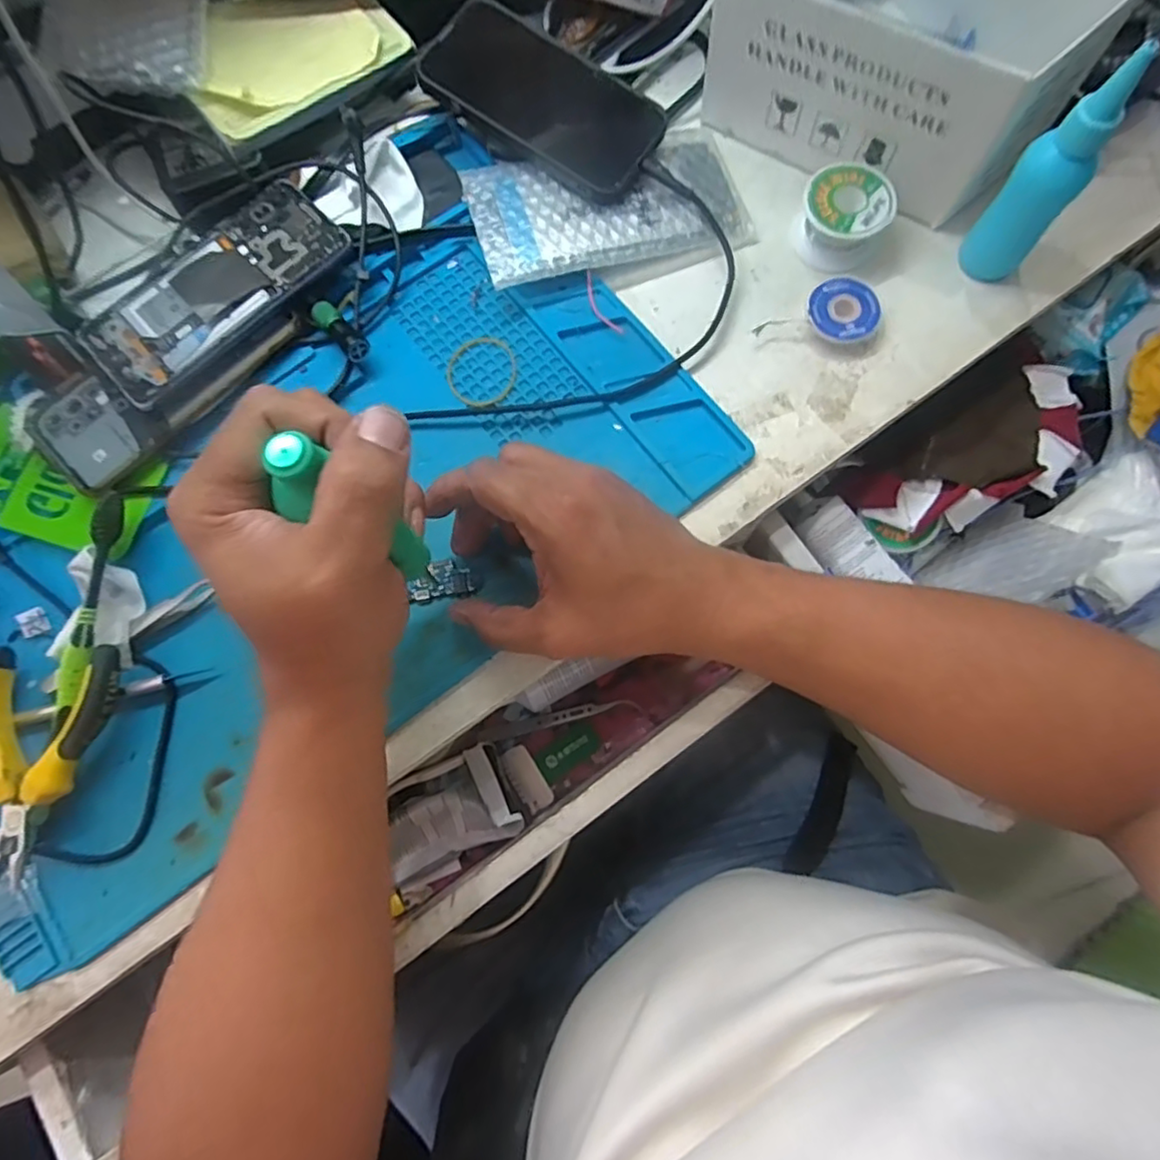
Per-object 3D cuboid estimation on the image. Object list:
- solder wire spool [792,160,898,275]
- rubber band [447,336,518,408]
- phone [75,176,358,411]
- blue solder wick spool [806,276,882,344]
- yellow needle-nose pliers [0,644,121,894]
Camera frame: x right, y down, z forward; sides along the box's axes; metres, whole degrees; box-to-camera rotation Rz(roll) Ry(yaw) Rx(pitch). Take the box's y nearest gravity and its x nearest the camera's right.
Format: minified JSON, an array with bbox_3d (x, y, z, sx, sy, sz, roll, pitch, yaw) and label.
[{"bbox_3d":[0.161,-0.223,0.383,0.051,0.027,0.052,0,76,2],"label":"solder wire spool"},{"bbox_3d":[-0.060,-0.128,0.383,0.043,0.004,0.049,-5,76,1],"label":"rubber band"},{"bbox_3d":[-0.219,-0.175,0.374,0.076,0.010,0.156,43,81,13],"label":"phone"},{"bbox_3d":[0.158,-0.162,0.381,0.041,0.014,0.041,0,76,2],"label":"blue solder wick spool"},{"bbox_3d":[-0.278,0.093,0.324,0.070,0.030,0.114,0,76,2],"label":"yellow needle-nose pliers"}]

